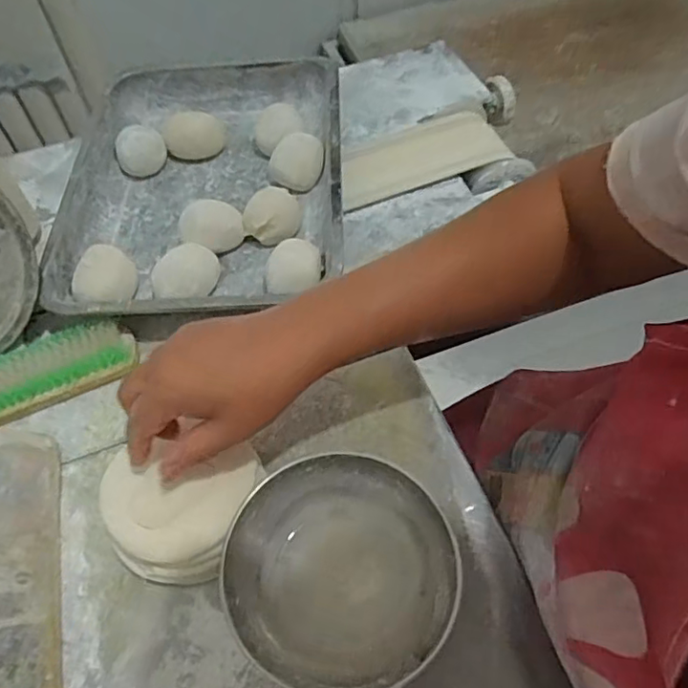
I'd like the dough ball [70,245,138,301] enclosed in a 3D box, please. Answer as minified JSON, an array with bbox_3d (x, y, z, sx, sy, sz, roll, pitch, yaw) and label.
[{"bbox_3d":[-0.212,-0.058,0.521,0.053,0.046,0.050,-21,60,-11],"label":"dough ball"}]

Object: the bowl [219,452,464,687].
[{"bbox_3d":[-0.001,0.150,0.385,0.144,0.064,0.136,-1,58,1],"label":"bowl"}]

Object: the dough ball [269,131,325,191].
[{"bbox_3d":[-0.044,-0.182,0.595,0.047,0.045,0.047,-1,58,1],"label":"dough ball"}]

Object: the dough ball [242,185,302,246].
[{"bbox_3d":[-0.070,-0.124,0.560,0.054,0.038,0.054,-1,58,1],"label":"dough ball"}]

